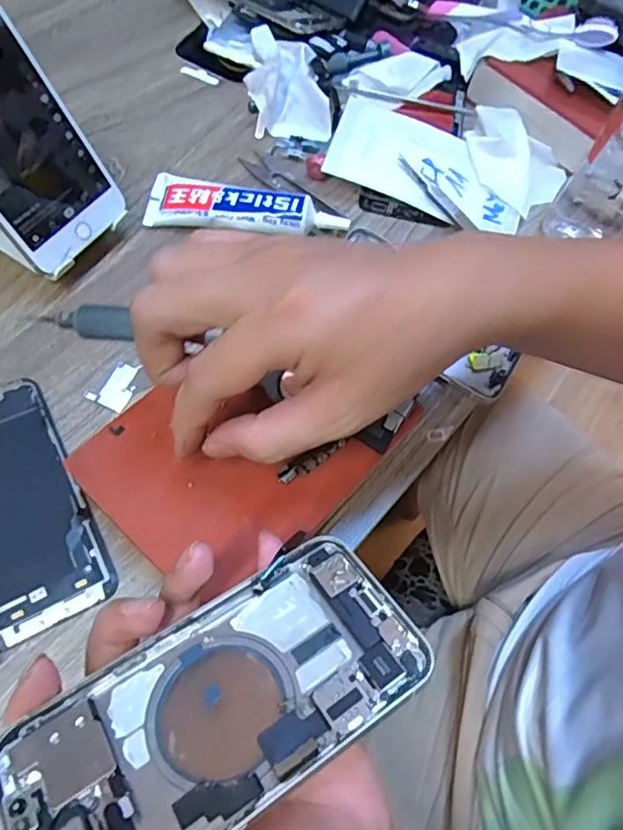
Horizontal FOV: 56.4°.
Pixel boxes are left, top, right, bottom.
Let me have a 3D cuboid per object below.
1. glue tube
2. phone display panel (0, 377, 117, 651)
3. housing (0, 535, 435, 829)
[{"bbox_3d":[-0.048,-0.140,0.403,0.137,0.023,0.038,16,65,0],"label":"glue tube"},{"bbox_3d":[-0.163,0.048,0.319,0.067,0.004,0.143,-24,71,-18],"label":"phone display panel"},{"bbox_3d":[-0.032,0.103,0.205,0.146,0.007,0.069,-27,49,-21],"label":"housing"}]

